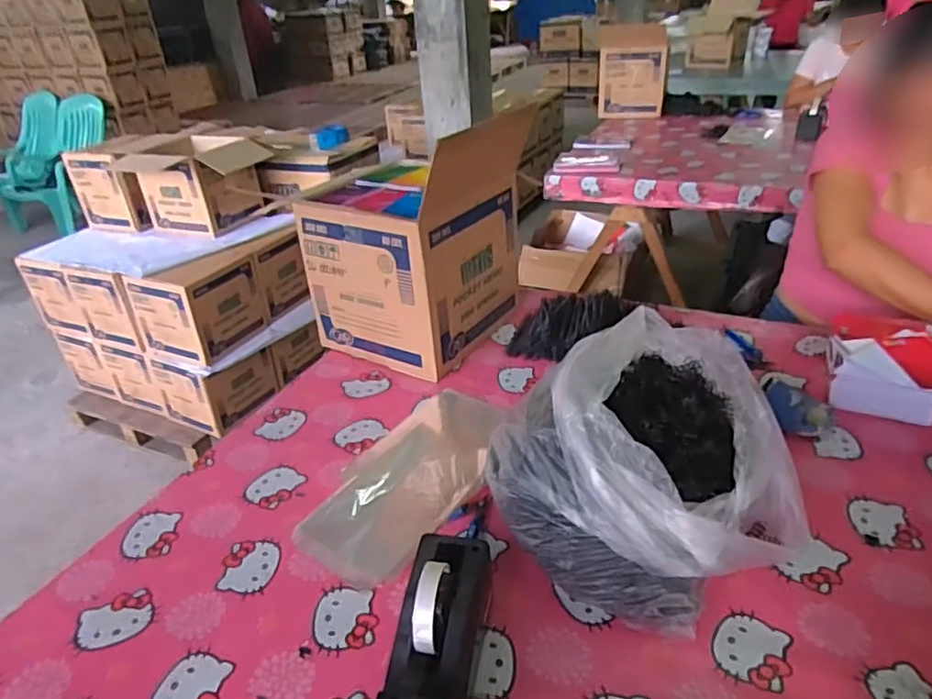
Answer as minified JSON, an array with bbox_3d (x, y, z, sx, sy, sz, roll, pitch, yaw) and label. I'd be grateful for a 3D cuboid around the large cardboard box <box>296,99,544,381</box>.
[{"bbox_3d":[-0.095,-0.199,1.162,0.304,0.397,0.300,14,36,27],"label":"large cardboard box"}]

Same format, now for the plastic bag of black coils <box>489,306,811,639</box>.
[{"bbox_3d":[0.224,0.131,0.748,0.349,0.217,0.291,-19,34,-23],"label":"plastic bag of black coils"}]

